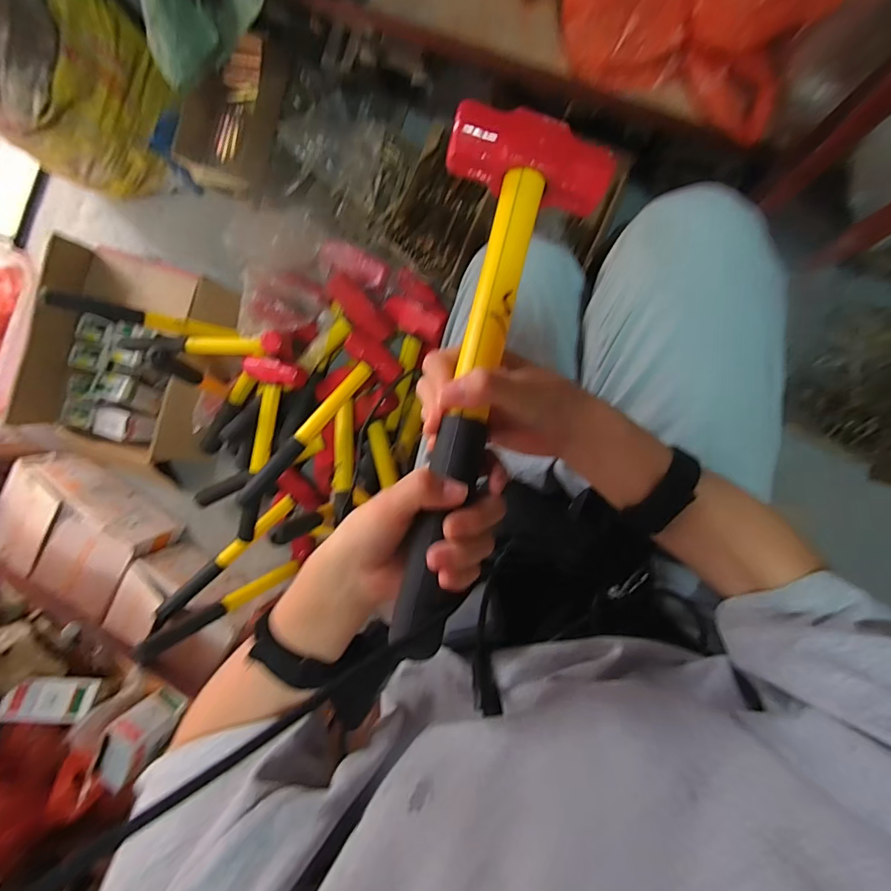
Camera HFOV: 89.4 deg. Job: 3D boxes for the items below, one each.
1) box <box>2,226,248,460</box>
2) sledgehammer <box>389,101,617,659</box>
[{"bbox_3d":[-0.606,-0.166,0.858,0.301,0.174,0.378,11,94,9],"label":"box"},{"bbox_3d":[0.024,-0.049,0.272,0.099,0.040,0.330,12,80,9],"label":"sledgehammer"}]

